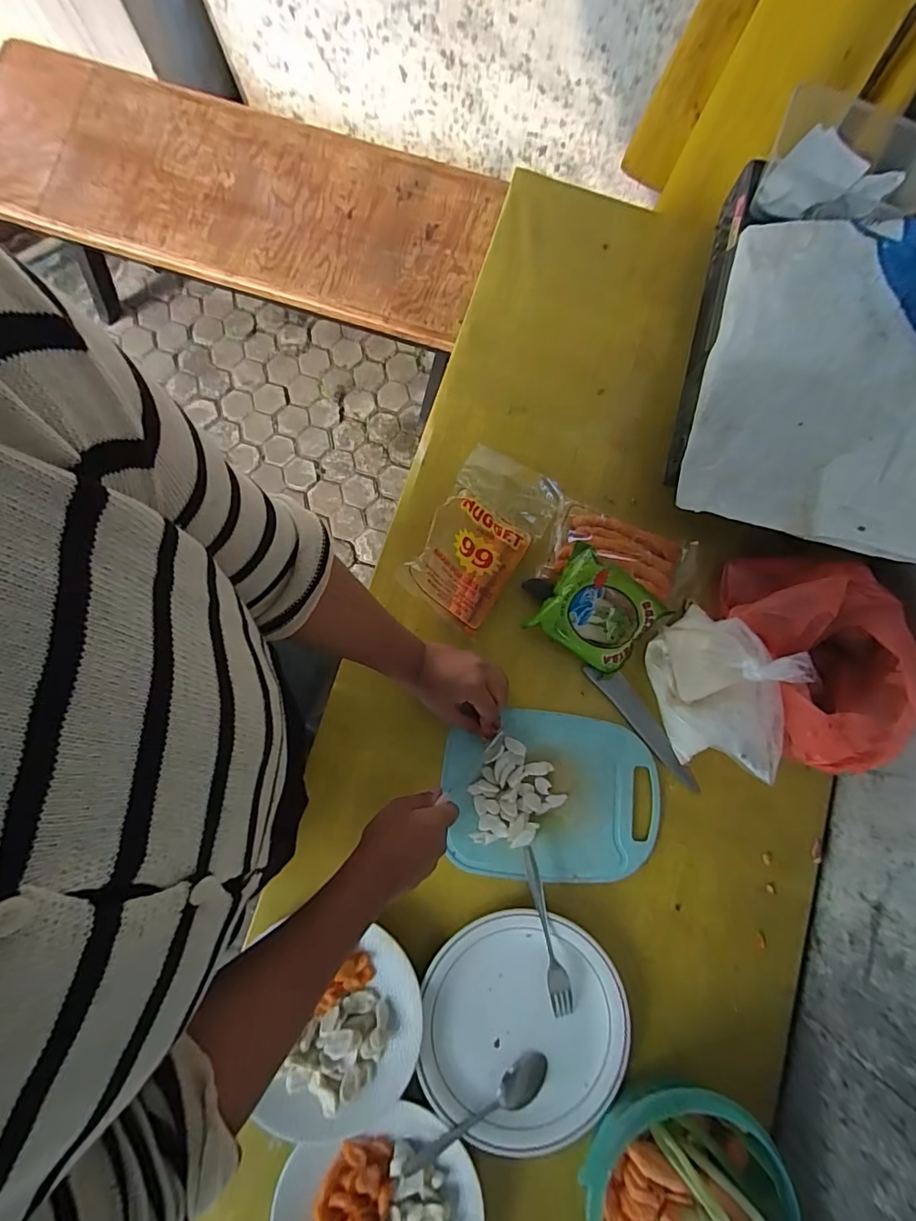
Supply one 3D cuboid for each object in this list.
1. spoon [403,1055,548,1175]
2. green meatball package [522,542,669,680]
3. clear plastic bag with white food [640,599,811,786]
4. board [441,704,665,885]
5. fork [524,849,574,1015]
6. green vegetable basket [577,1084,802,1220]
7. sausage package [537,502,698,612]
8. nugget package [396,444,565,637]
[{"bbox_3d":[0.022,0.514,0.508,0.162,0.018,0.030,-33,82,-6],"label":"spoon"},{"bbox_3d":[0.162,0.001,0.579,0.119,0.052,0.105,34,81,5],"label":"green meatball package"},{"bbox_3d":[0.286,0.082,0.537,0.111,0.118,0.168,-19,80,-4],"label":"clear plastic bag with white food"},{"bbox_3d":[0.107,0.210,0.570,0.243,0.016,0.181,5,80,0],"label":"board"},{"bbox_3d":[0.095,0.344,0.536,0.021,0.009,0.167,-12,80,-3],"label":"fork"},{"bbox_3d":[0.213,0.558,0.464,0.177,0.072,0.192,0,80,-1],"label":"green vegetable basket"},{"bbox_3d":[0.201,-0.062,0.609,0.176,0.022,0.104,19,80,3],"label":"sausage package"},{"bbox_3d":[0.028,-0.097,0.600,0.122,0.050,0.217,34,81,5],"label":"nugget package"}]

